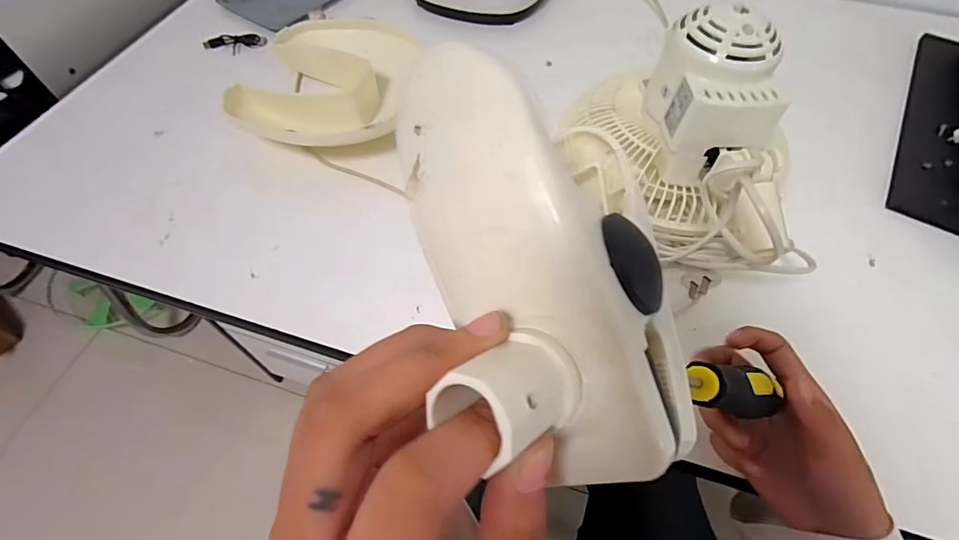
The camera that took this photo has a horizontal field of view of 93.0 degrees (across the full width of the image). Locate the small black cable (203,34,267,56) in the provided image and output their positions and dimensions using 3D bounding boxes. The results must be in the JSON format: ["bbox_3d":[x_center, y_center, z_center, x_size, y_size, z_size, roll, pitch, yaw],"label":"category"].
[{"bbox_3d":[-0.305,-0.282,0.568,0.073,0.008,0.031,-15,60,-11],"label":"small black cable"}]

